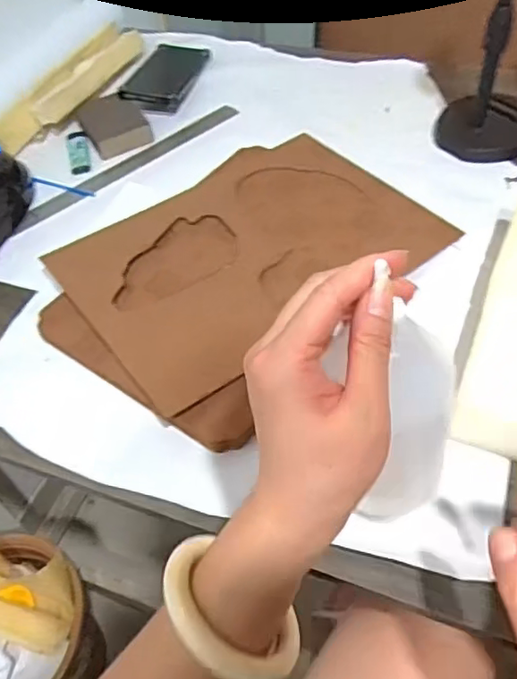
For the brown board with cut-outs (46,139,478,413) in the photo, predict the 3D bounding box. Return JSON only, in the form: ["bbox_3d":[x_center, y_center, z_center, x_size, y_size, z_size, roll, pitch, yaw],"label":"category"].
[{"bbox_3d":[-0.013,-0.093,0.584,0.326,0.012,0.245,-31,56,-19],"label":"brown board with cut-outs"}]

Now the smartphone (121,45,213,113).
[{"bbox_3d":[-0.124,-0.356,0.806,0.073,0.014,0.166,18,48,0],"label":"smartphone"}]

